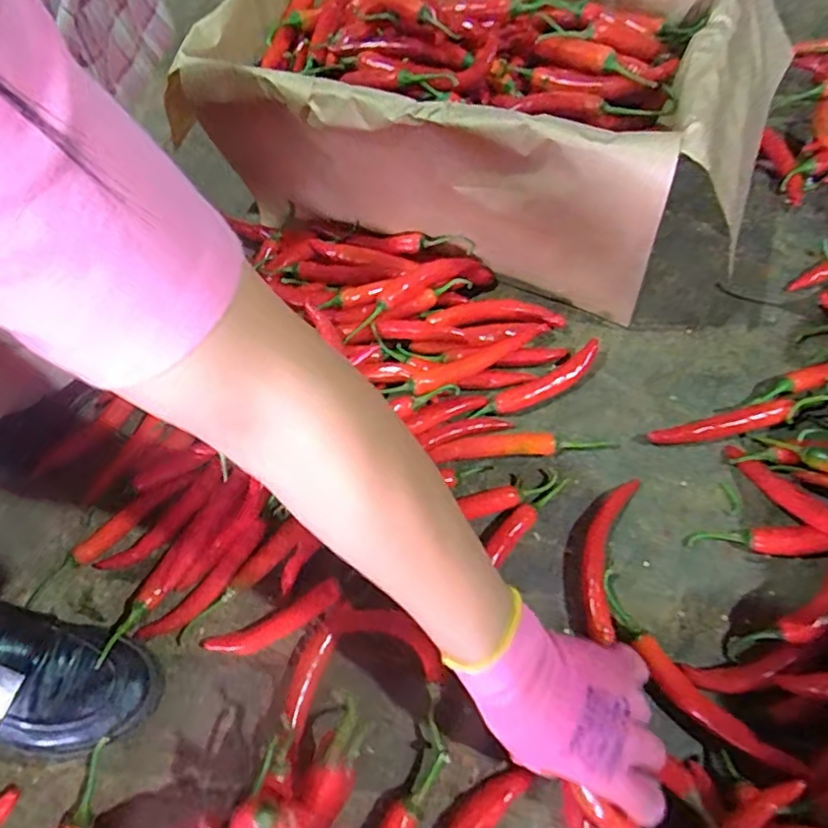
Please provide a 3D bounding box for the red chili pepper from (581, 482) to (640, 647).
[{"bbox_3d":[0.162,0.115,0.507,0.036,0.022,0.139,15,66,11],"label":"red chili pepper"}]

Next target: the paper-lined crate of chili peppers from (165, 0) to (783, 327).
[{"bbox_3d":[0.064,-0.314,0.632,0.502,0.217,0.302,18,64,14],"label":"paper-lined crate of chili peppers"}]

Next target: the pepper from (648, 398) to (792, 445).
[{"bbox_3d":[0.277,0.011,0.546,0.126,0.018,0.020,-11,62,-3],"label":"pepper"}]

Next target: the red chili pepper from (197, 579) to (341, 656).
[{"bbox_3d":[-0.113,0.171,0.488,0.115,0.024,0.024,-22,63,-9],"label":"red chili pepper"}]

